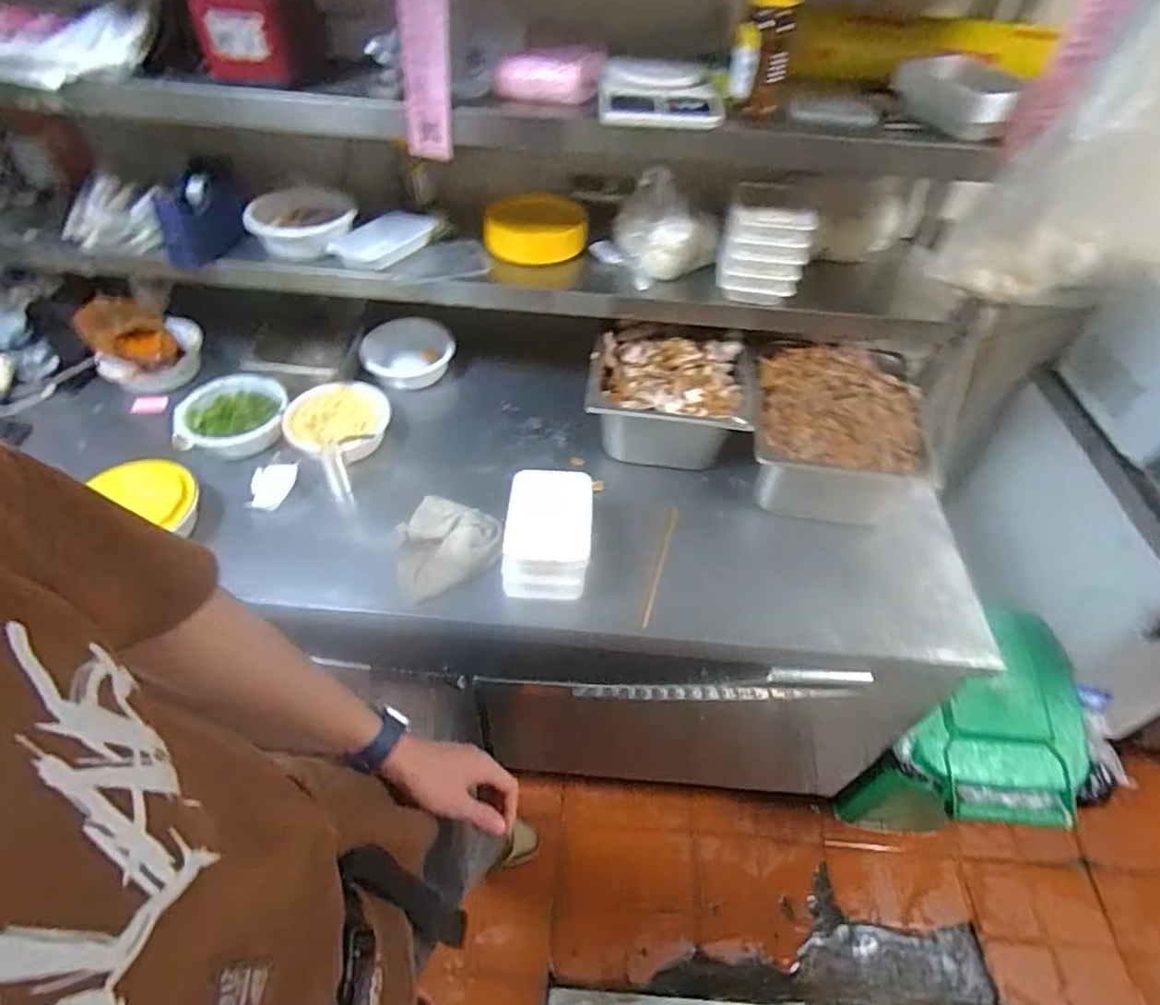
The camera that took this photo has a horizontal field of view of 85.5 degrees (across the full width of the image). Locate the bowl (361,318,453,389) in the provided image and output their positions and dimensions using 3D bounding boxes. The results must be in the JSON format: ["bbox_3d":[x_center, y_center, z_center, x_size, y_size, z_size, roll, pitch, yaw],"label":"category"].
[{"bbox_3d":[-0.328,-0.287,1.204,0.167,0.062,0.158,2,49,-2],"label":"bowl"}]

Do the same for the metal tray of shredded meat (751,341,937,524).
[{"bbox_3d":[0.404,-0.099,1.022,0.260,0.170,0.317,10,49,6],"label":"metal tray of shredded meat"}]

